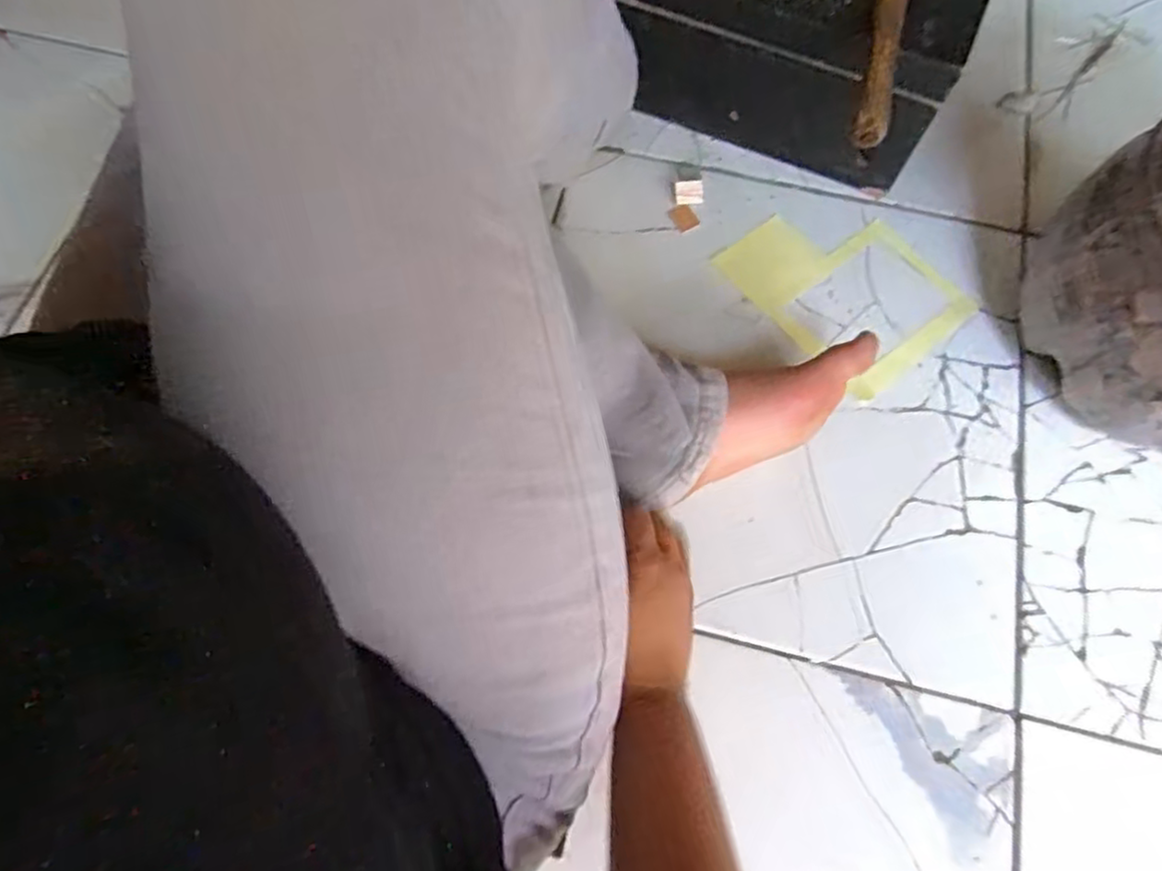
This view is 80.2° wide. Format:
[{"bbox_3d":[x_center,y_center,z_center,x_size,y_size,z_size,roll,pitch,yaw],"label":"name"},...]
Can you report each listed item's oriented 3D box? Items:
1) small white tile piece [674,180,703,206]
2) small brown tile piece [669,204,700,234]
[{"bbox_3d":[0.095,-0.214,0.608,0.025,0.008,0.021,-6,69,-3],"label":"small white tile piece"},{"bbox_3d":[0.091,-0.191,0.605,0.020,0.004,0.023,-29,72,-12],"label":"small brown tile piece"}]

